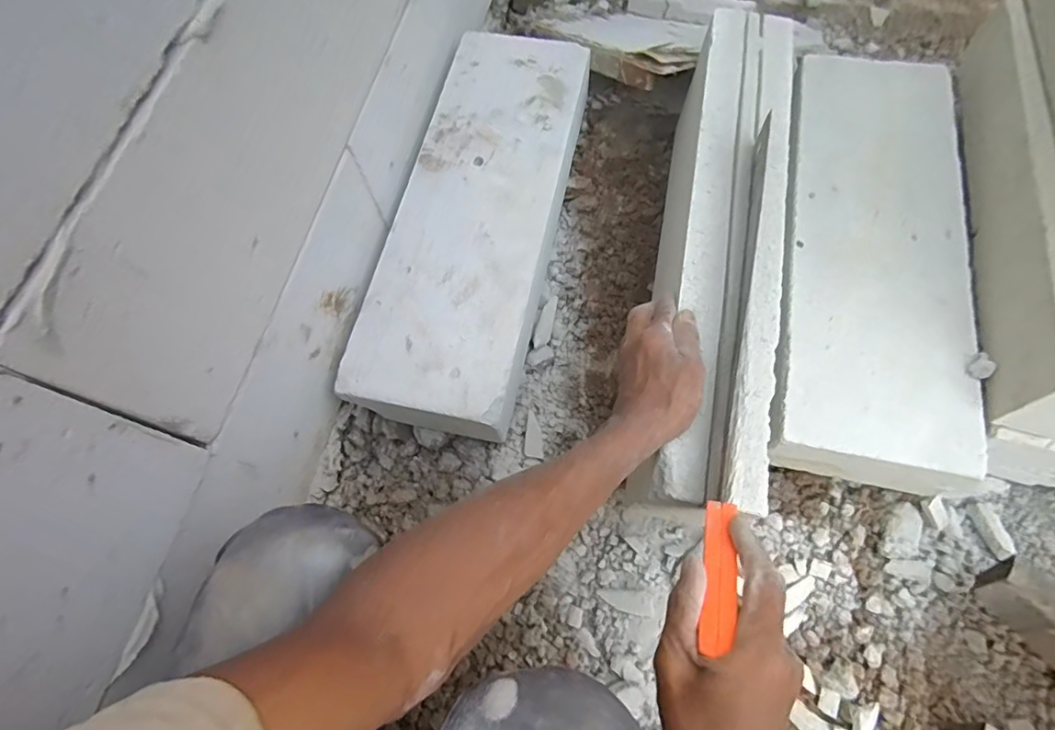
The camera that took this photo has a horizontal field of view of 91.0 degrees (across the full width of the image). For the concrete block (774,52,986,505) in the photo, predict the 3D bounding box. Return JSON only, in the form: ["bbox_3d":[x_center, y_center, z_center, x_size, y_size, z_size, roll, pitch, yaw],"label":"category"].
[{"bbox_3d":[0.438,-0.155,0.660,0.214,0.070,0.600,14,69,8],"label":"concrete block"}]

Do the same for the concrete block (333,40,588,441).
[{"bbox_3d":[-0.061,-0.194,0.723,0.201,0.114,0.577,11,69,7],"label":"concrete block"}]

